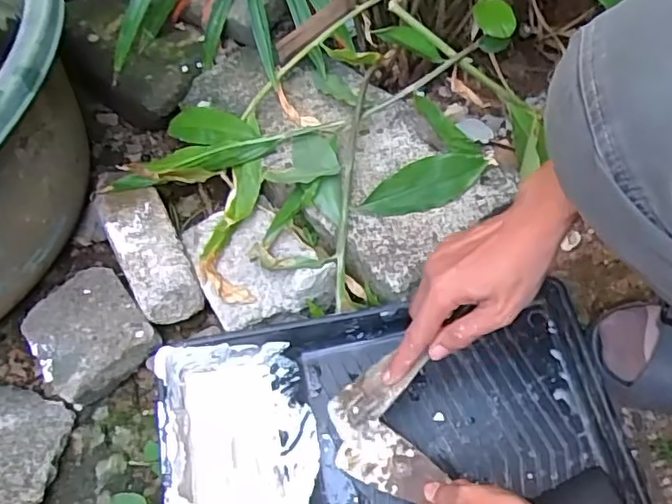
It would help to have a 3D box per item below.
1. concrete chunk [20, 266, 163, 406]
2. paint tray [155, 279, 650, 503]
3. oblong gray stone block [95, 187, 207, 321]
[{"bbox_3d":[-0.251,0.083,0.625,0.108,0.049,0.120,-36,60,-13],"label":"concrete chunk"},{"bbox_3d":[0.053,0.182,0.474,0.349,0.077,0.272,-13,55,0],"label":"paint tray"},{"bbox_3d":[-0.196,-0.004,0.635,0.067,0.051,0.161,-28,59,-9],"label":"oblong gray stone block"}]

